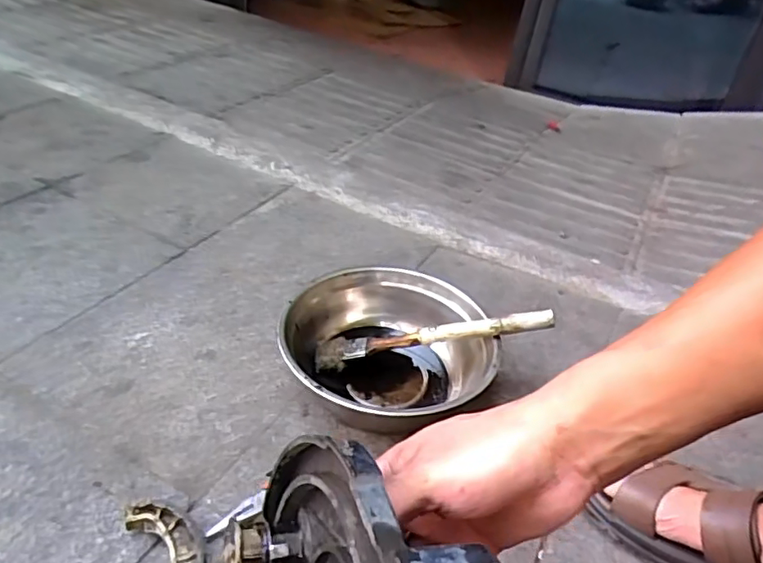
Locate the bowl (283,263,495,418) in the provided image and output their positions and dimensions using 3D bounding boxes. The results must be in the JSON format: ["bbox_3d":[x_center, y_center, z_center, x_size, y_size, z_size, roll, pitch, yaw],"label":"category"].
[{"bbox_3d":[0.004,0.084,0.680,0.235,0.078,0.239,5,37,-4],"label":"bowl"}]

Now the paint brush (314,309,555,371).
[{"bbox_3d":[0.058,0.063,0.682,0.284,0.020,0.045,-11,35,11],"label":"paint brush"}]

